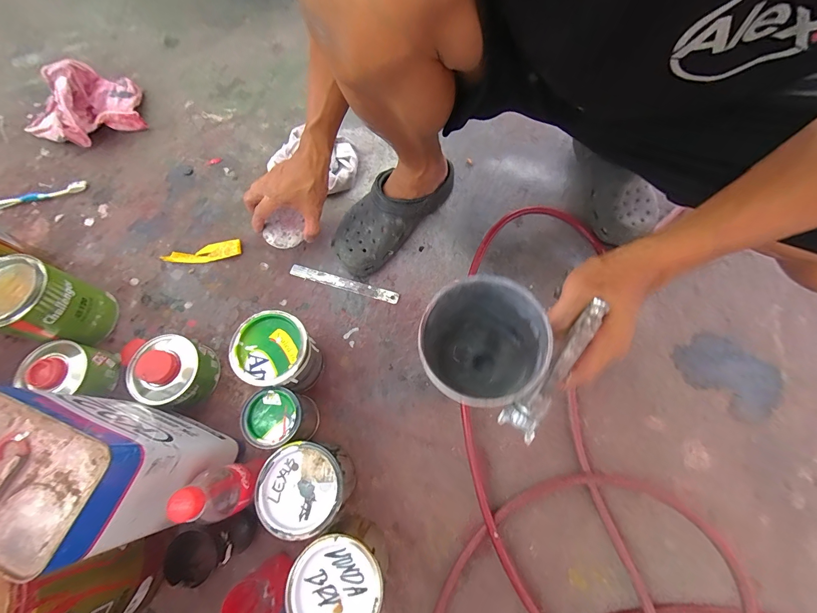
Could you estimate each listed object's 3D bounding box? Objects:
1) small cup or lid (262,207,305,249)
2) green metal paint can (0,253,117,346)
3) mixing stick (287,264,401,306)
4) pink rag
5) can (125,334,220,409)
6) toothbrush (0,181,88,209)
[{"bbox_3d":[-0.209,-0.131,0.589,0.059,0.018,0.066,8,71,4],"label":"small cup or lid"},{"bbox_3d":[-0.542,-0.001,0.533,0.094,0.133,0.099,-1,70,1],"label":"green metal paint can"},{"bbox_3d":[-0.111,-0.040,0.605,0.192,0.007,0.020,16,71,7],"label":"mixing stick"},{"bbox_3d":[-0.675,-0.415,0.720,0.232,0.079,0.219,42,76,15],"label":"pink rag"},{"bbox_3d":[-0.349,0.095,0.514,0.099,0.092,0.096,21,72,9],"label":"can"},{"bbox_3d":[-0.730,-0.215,0.679,0.207,0.011,0.021,-13,70,-3],"label":"toothbrush"}]

